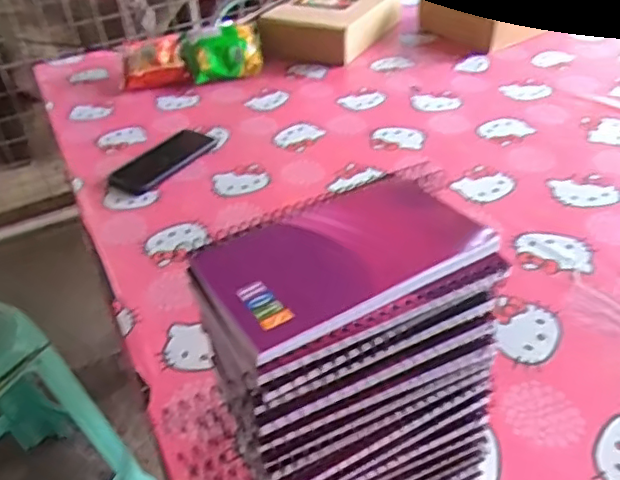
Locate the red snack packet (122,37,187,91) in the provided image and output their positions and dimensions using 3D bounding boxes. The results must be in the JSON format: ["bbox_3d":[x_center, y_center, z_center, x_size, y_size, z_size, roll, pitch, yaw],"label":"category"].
[{"bbox_3d":[-0.297,-0.327,1.135,0.121,0.062,0.086,-14,39,-11],"label":"red snack packet"}]

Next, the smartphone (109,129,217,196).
[{"bbox_3d":[-0.221,-0.119,0.893,0.082,0.010,0.176,17,43,26],"label":"smartphone"}]

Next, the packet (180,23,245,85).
[{"bbox_3d":[-0.177,-0.349,1.142,0.125,0.069,0.093,-11,38,-7],"label":"packet"}]

